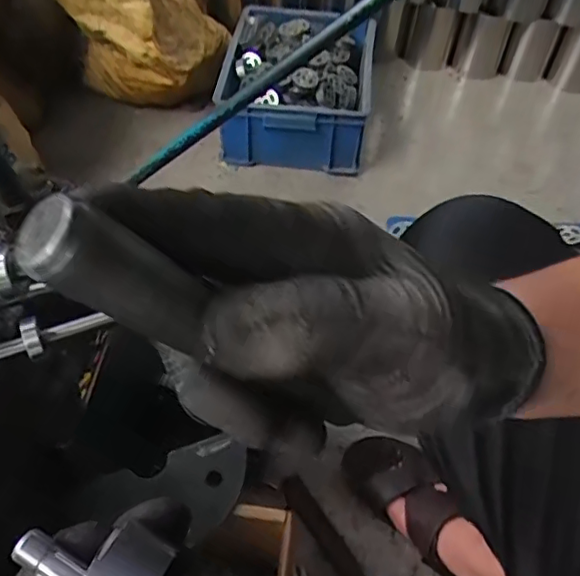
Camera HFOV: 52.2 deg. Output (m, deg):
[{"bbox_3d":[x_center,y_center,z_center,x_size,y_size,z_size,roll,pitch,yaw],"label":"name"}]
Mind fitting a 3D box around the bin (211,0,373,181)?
[{"bbox_3d":[0.014,-0.421,1.255,0.305,0.162,0.342,7,51,2],"label":"bin"}]

